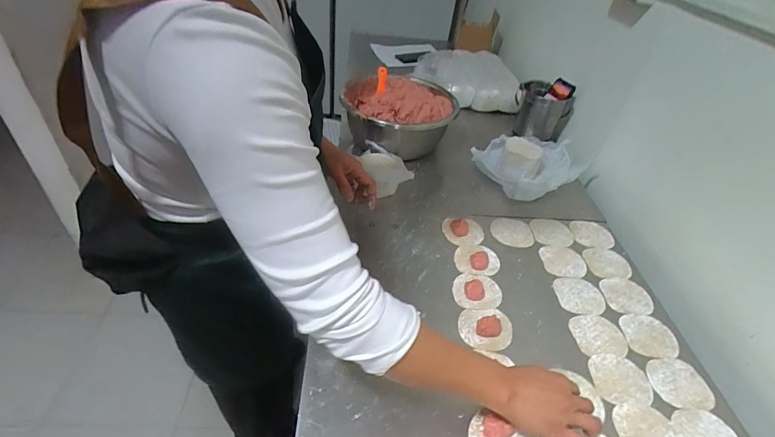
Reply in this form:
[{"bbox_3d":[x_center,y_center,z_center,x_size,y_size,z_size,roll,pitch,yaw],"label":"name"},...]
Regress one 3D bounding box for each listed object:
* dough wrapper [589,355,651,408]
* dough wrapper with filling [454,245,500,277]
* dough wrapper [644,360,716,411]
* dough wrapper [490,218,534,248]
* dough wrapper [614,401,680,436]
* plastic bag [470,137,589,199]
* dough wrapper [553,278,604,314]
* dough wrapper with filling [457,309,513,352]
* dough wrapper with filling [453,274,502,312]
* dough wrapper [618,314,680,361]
[{"bbox_3d":[0.344,0.236,0.587,0.084,0.004,0.075,6,42,0],"label":"dough wrapper"},{"bbox_3d":[0.169,0.072,0.742,0.084,0.012,0.072,10,42,4],"label":"dough wrapper with filling"},{"bbox_3d":[0.433,0.243,0.587,0.085,0.004,0.074,2,42,-4],"label":"dough wrapper"},{"bbox_3d":[0.253,0.027,0.813,0.086,0.006,0.075,7,47,-4],"label":"dough wrapper"},{"bbox_3d":[0.349,0.287,0.530,0.081,0.004,0.080,3,42,-3],"label":"dough wrapper"},{"bbox_3d":[0.330,-0.136,0.955,0.236,0.076,0.201,-25,51,-30],"label":"plastic bag"},{"bbox_3d":[0.340,0.138,0.703,0.083,0.004,0.077,3,42,-3],"label":"dough wrapper"},{"bbox_3d":[0.157,0.170,0.629,0.083,0.022,0.071,0,43,-6],"label":"dough wrapper with filling"},{"bbox_3d":[0.156,0.121,0.681,0.081,0.018,0.080,3,42,-3],"label":"dough wrapper with filling"},{"bbox_3d":[0.430,0.191,0.649,0.083,0.004,0.079,3,42,-3],"label":"dough wrapper"}]

